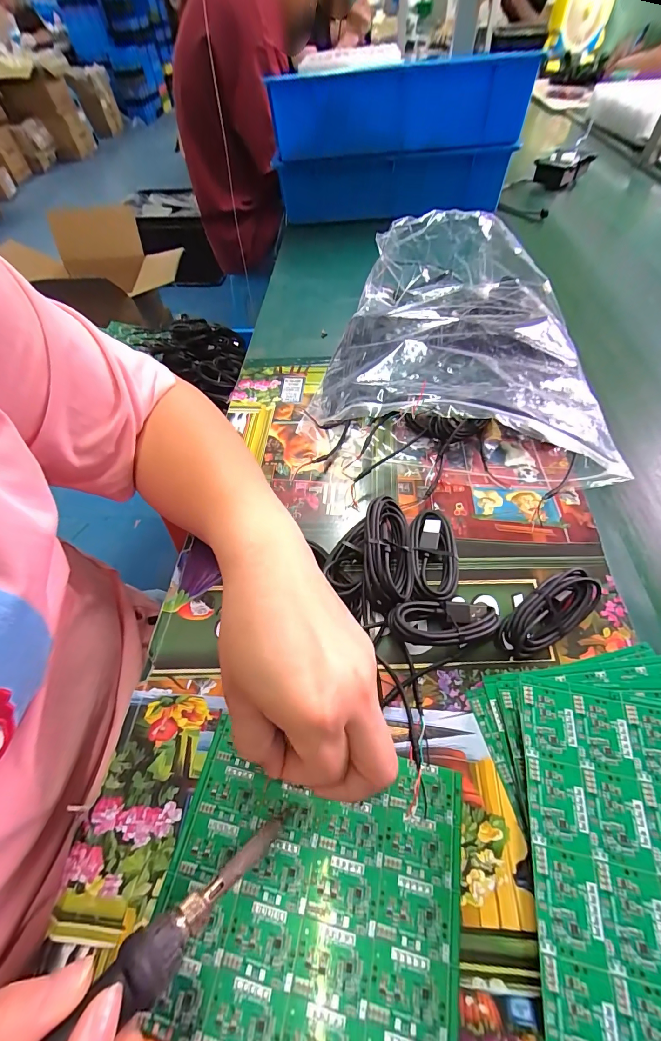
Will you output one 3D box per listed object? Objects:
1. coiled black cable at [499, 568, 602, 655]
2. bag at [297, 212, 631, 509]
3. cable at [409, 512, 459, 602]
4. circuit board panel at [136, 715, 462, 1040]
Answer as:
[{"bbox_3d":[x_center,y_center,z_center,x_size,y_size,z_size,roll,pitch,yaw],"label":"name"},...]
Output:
[{"bbox_3d":[0.146,0.060,0.248,0.076,0.022,0.030,-30,58,-16],"label":"coiled black cable"},{"bbox_3d":[0.116,-0.194,0.385,0.252,0.094,0.364,1,55,4],"label":"bag"},{"bbox_3d":[0.076,0.027,0.278,0.037,0.017,0.075,9,56,10],"label":"cable"},{"bbox_3d":[-0.010,0.182,0.186,0.142,0.004,0.120,8,56,9],"label":"circuit board panel"}]

